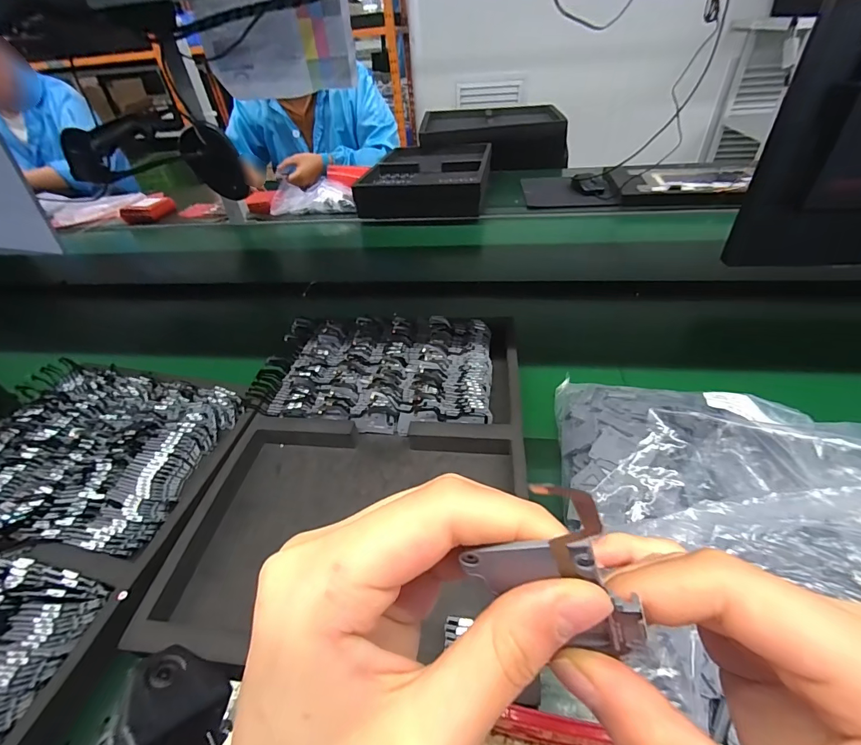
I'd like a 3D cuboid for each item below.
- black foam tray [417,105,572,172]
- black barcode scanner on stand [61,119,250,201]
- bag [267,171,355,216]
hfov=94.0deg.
[{"bbox_3d":[0.193,-0.758,1.294,0.420,0.121,0.324,-3,41,3],"label":"black foam tray"},{"bbox_3d":[-0.554,-0.457,0.848,0.081,0.153,0.336,30,34,32],"label":"black barcode scanner on stand"},{"bbox_3d":[-0.300,-0.459,1.030,0.218,0.072,0.119,-4,41,2],"label":"bag"}]

